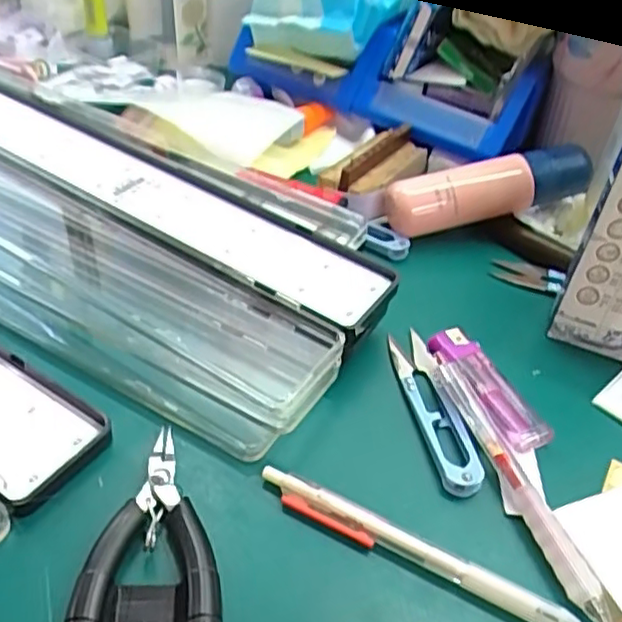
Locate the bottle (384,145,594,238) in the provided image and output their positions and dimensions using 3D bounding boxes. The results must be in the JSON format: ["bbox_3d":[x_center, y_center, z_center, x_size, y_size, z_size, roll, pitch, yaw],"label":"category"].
[{"bbox_3d":[0.120,-0.080,0.443,0.133,0.042,0.031,-6,44,-13],"label":"bottle"}]

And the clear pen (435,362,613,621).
[{"bbox_3d":[0.091,0.075,0.300,0.012,0.010,0.132,-10,45,-17],"label":"clear pen"}]

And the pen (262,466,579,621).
[{"bbox_3d":[0.043,0.098,0.273,0.139,0.010,0.012,22,45,16],"label":"pen"}]

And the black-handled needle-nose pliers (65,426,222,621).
[{"bbox_3d":[-0.063,0.087,0.268,0.052,0.013,0.092,1,43,-6],"label":"black-handled needle-nose pliers"}]

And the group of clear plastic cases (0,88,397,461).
[{"bbox_3d":[-0.170,-0.063,0.397,0.434,0.038,0.147,26,46,20],"label":"group of clear plastic cases"}]

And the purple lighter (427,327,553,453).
[{"bbox_3d":[0.092,0.038,0.344,0.025,0.008,0.079,-18,48,-24],"label":"purple lighter"}]

